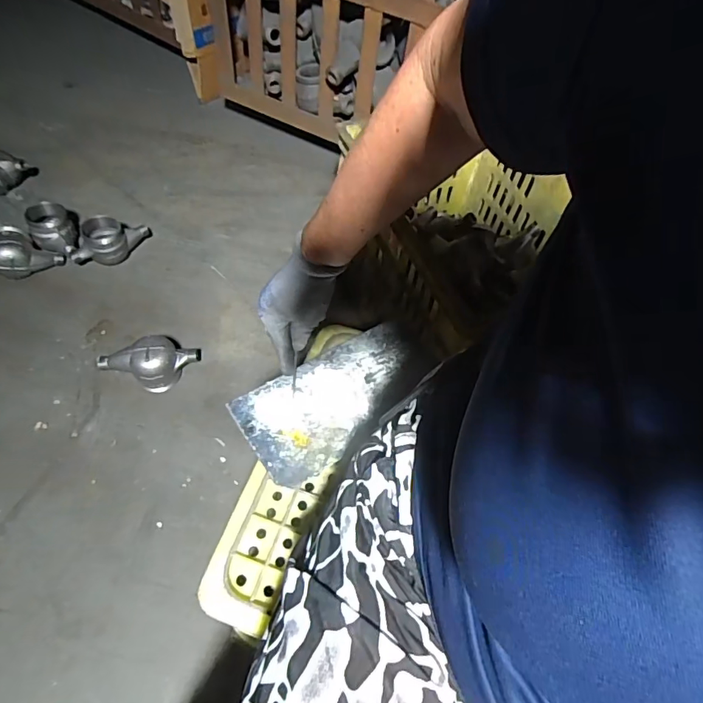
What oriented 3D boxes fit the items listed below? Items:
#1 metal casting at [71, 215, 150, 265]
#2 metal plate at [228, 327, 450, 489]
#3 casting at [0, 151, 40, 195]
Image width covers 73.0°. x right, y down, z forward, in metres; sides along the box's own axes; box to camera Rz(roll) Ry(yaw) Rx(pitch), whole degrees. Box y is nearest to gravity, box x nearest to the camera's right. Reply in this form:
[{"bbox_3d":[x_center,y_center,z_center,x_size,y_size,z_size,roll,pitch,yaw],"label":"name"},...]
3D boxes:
[{"bbox_3d":[-0.492,-0.233,0.979,0.072,0.074,0.160,34,58,16],"label":"metal casting"},{"bbox_3d":[-0.010,0.043,0.533,0.230,0.008,0.114,-33,66,-25],"label":"metal plate"},{"bbox_3d":[-0.772,-0.401,1.055,0.118,0.071,0.057,-31,62,-27],"label":"casting"}]

